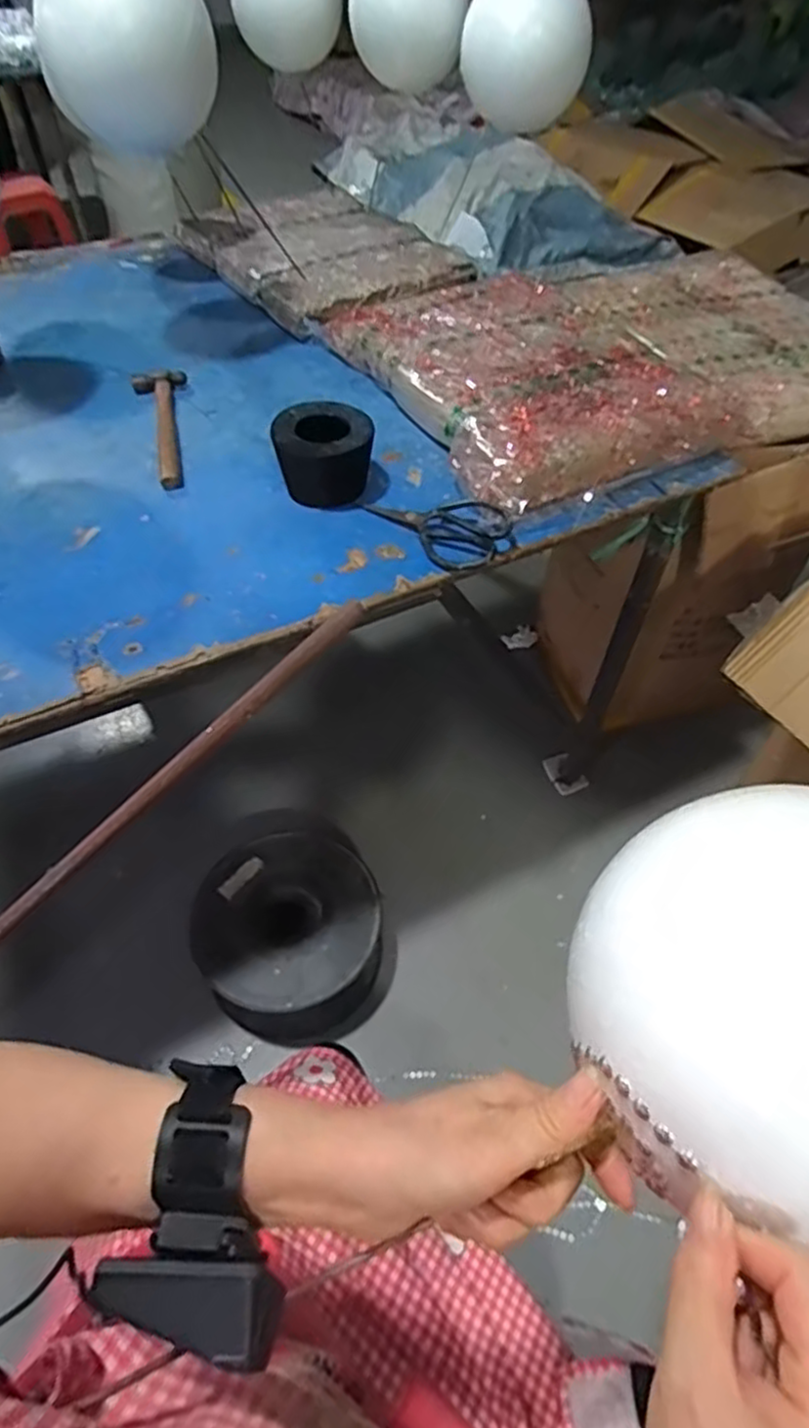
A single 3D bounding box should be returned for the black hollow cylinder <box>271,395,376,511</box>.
[{"bbox_3d":[-0.095,-0.308,0.841,0.114,0.078,0.110,-3,49,0],"label":"black hollow cylinder"}]

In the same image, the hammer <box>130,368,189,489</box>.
[{"bbox_3d":[-0.315,-0.386,0.940,0.071,0.025,0.295,-14,50,-10],"label":"hammer"}]

